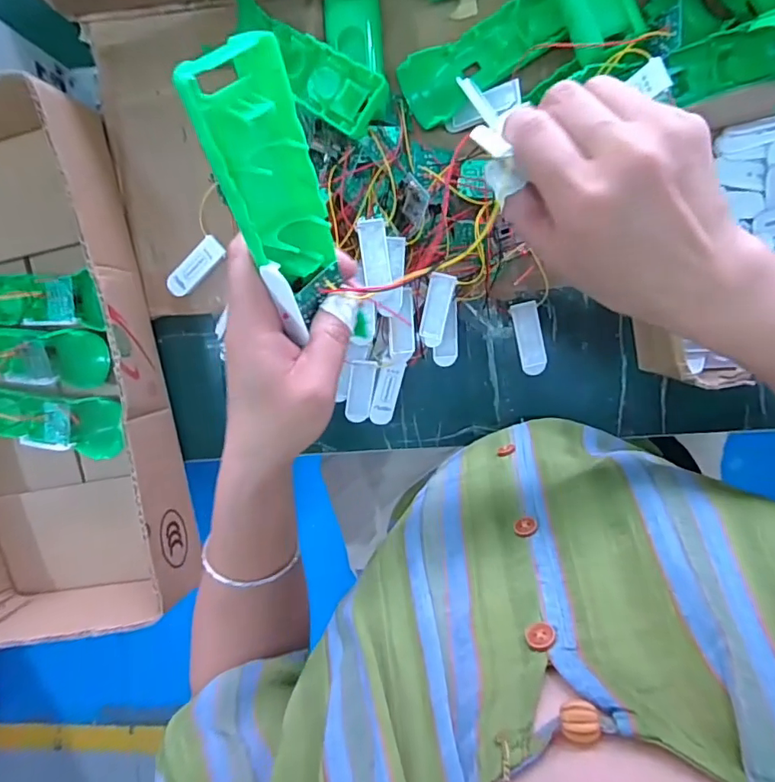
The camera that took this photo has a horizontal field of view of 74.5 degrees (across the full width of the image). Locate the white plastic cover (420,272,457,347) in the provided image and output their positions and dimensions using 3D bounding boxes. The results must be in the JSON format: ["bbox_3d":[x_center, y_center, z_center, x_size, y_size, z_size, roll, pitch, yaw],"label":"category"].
[{"bbox_3d":[0.039,-0.063,0.400,0.019,0.004,0.057,18,109,20],"label":"white plastic cover"}]

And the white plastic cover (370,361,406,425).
[{"bbox_3d":[0.000,0.002,0.421,0.021,0.004,0.055,8,112,-13],"label":"white plastic cover"}]

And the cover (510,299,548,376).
[{"bbox_3d":[0.115,-0.042,0.409,0.021,0.005,0.058,-12,95,8],"label":"cover"}]

